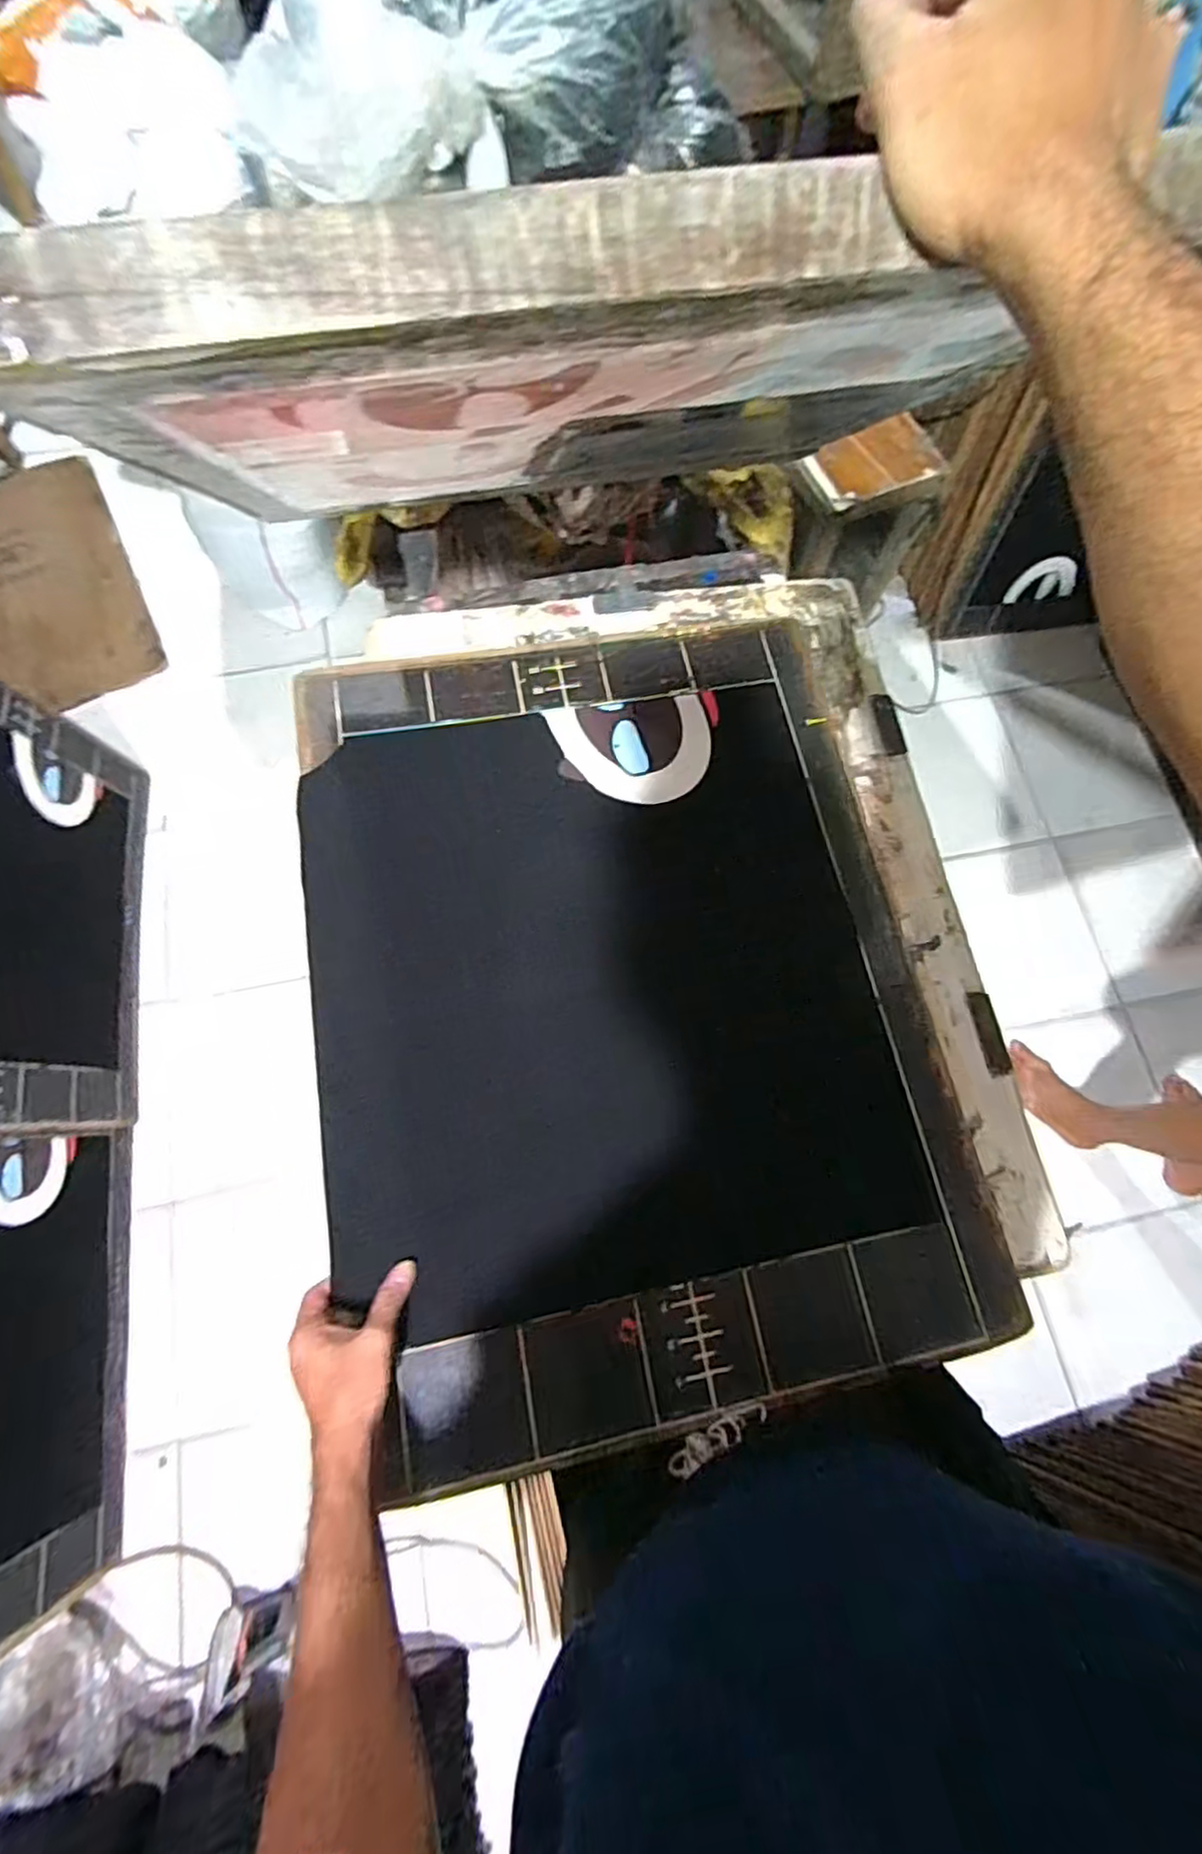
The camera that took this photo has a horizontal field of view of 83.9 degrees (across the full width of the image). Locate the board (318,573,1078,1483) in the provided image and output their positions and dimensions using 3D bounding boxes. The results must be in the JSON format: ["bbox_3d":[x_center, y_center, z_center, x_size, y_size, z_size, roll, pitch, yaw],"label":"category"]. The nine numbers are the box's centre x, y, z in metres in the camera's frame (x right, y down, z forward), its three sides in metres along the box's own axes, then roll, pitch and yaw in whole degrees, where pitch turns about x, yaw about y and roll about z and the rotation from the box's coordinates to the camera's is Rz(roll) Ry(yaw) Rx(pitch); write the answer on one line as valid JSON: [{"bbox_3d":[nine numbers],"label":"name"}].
[{"bbox_3d":[0.040,-0.005,0.699,0.650,0.063,0.890,-10,73,-5],"label":"board"}]

